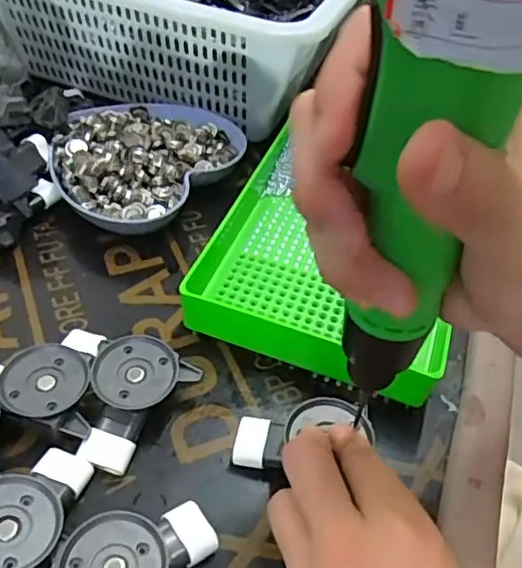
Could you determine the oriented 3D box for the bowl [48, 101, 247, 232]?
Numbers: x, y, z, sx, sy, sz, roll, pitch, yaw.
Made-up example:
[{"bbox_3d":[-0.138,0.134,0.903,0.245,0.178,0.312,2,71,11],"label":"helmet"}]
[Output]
[{"bbox_3d":[-0.092,-0.091,0.441,0.127,0.036,0.145,29,51,20],"label":"bowl"}]

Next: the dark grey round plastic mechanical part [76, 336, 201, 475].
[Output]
[{"bbox_3d":[-0.068,0.061,0.302,0.048,0.031,0.065,18,48,12],"label":"dark grey round plastic mechanical part"}]

